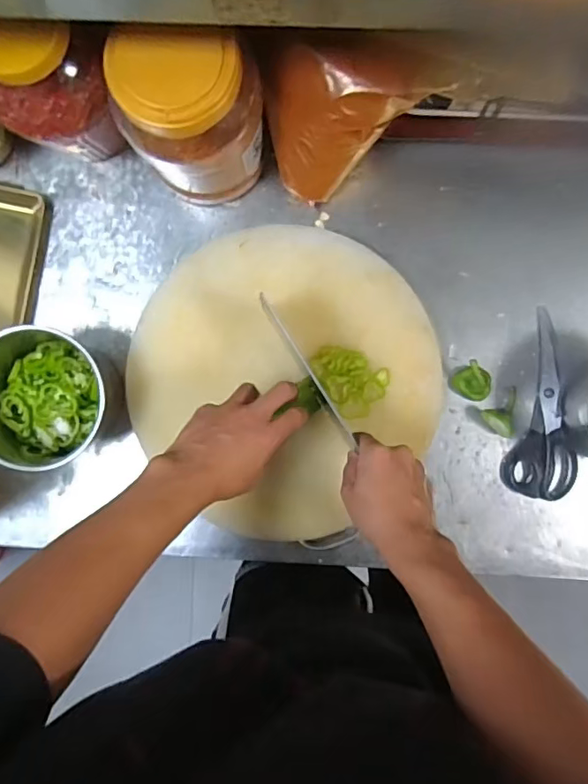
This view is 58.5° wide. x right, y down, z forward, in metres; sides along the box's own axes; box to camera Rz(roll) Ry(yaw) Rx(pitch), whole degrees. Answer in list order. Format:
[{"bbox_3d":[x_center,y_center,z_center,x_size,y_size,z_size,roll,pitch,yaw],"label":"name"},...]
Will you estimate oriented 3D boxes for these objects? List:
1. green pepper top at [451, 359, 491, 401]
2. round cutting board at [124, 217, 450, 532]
[{"bbox_3d":[0.218,-0.011,0.631,0.047,0.033,0.041,31,92,0],"label":"green pepper top"},{"bbox_3d":[-0.012,-0.015,0.625,0.357,0.030,0.354,0,91,1],"label":"round cutting board"}]

